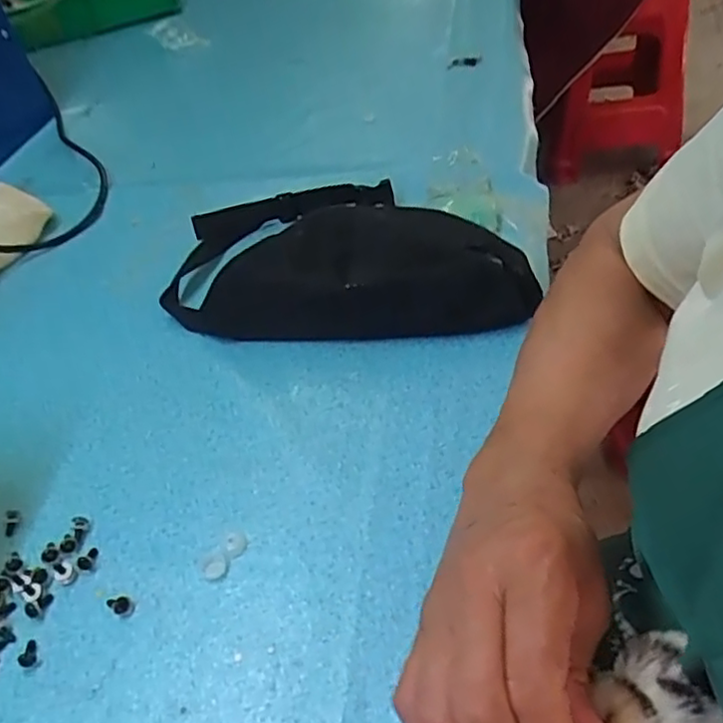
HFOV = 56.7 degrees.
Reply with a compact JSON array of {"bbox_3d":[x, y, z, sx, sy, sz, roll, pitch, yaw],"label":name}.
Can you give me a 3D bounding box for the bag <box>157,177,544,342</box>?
[{"bbox_3d":[-0.017,-0.108,0.613,0.323,0.080,0.194,-8,43,5],"label":"bag"}]

